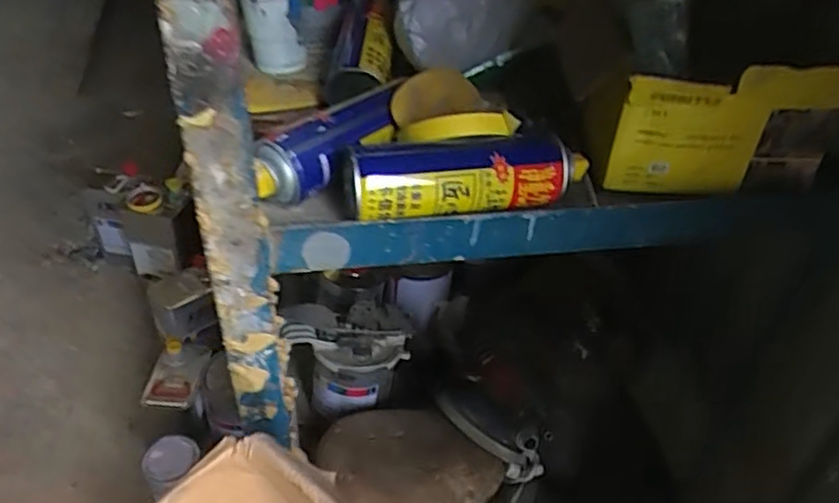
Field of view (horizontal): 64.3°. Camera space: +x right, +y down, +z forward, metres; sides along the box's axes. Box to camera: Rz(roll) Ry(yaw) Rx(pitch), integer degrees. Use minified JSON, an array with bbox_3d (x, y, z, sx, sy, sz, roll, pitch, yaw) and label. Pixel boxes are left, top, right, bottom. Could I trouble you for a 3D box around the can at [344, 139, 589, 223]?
[{"bbox_3d":[0.038,-0.055,0.467,0.180,0.041,0.047,-5,39,-12],"label":"can"}]

